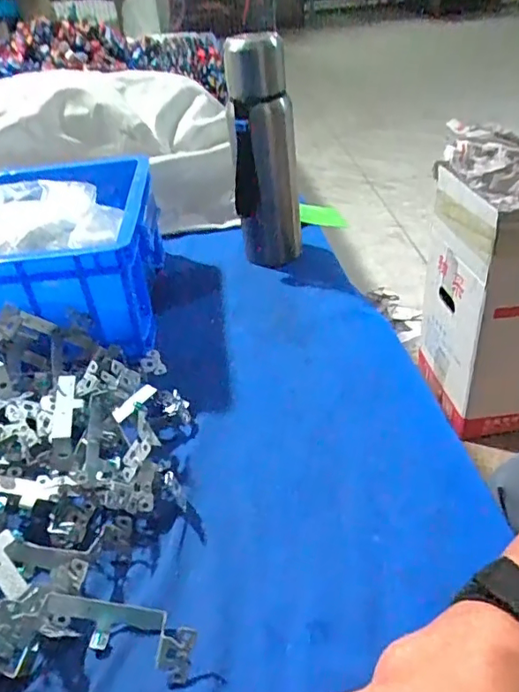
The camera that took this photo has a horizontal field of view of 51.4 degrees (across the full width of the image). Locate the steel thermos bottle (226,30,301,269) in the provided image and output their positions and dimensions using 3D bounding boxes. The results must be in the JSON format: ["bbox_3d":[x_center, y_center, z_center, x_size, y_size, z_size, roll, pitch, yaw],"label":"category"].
[{"bbox_3d":[0.007,-0.210,0.616,0.074,0.244,0.073,-3,38,2],"label":"steel thermos bottle"}]

